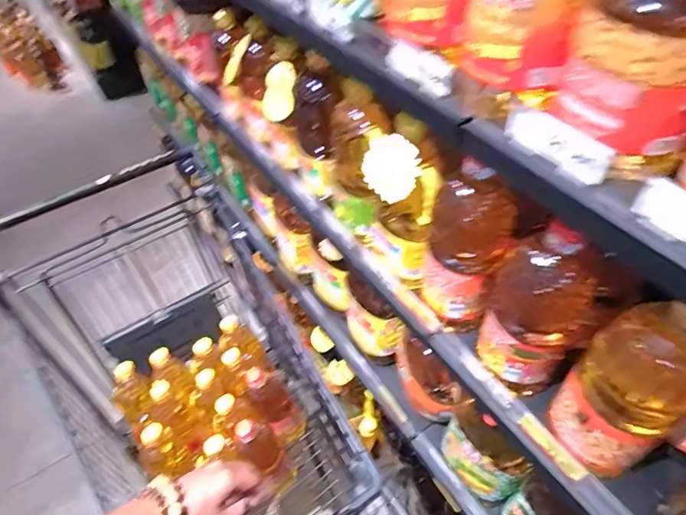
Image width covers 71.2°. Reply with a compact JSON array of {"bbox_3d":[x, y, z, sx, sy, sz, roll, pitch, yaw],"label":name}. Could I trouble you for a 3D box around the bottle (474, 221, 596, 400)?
[{"bbox_3d":[0.229,0.070,0.581,0.104,0.246,0.087,18,53,19],"label":"bottle"}]

